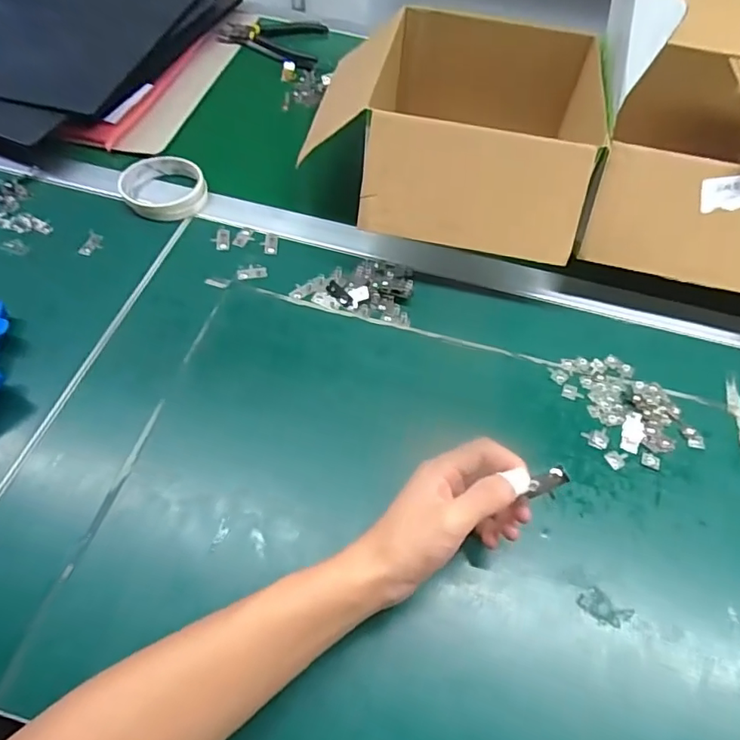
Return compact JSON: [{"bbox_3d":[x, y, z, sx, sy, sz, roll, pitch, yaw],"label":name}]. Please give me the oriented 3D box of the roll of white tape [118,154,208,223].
[{"bbox_3d":[-0.228,-0.201,0.595,0.084,0.022,0.095,-33,64,-23],"label":"roll of white tape"}]

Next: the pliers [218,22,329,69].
[{"bbox_3d":[-0.130,-0.493,0.801,0.145,0.015,0.128,17,57,7],"label":"pliers"}]

